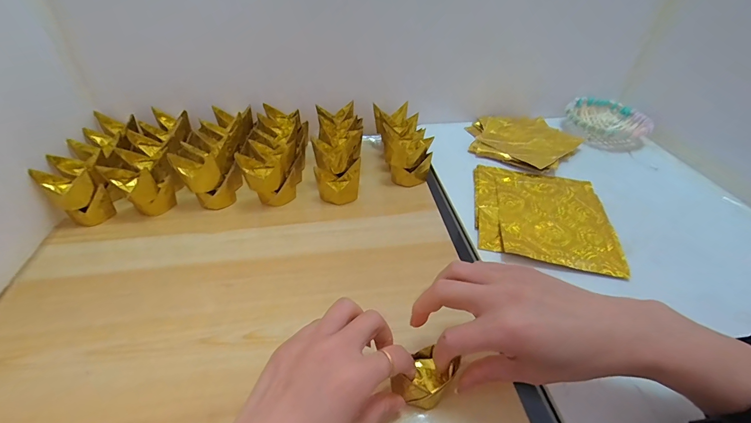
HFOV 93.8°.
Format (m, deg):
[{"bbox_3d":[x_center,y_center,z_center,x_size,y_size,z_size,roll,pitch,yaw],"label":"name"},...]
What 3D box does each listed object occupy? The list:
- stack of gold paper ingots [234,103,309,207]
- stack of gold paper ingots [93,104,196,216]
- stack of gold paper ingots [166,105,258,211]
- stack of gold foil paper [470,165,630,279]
[{"bbox_3d":[-0.131,-0.089,0.491,0.062,0.064,0.176,-1,40,-2],"label":"stack of gold paper ingots"},{"bbox_3d":[-0.289,-0.071,0.473,0.078,0.065,0.174,-5,40,-7],"label":"stack of gold paper ingots"},{"bbox_3d":[-0.211,-0.080,0.481,0.072,0.062,0.163,1,40,0],"label":"stack of gold paper ingots"},{"bbox_3d":[0.198,-0.002,0.421,0.150,0.009,0.173,7,41,9],"label":"stack of gold foil paper"}]

